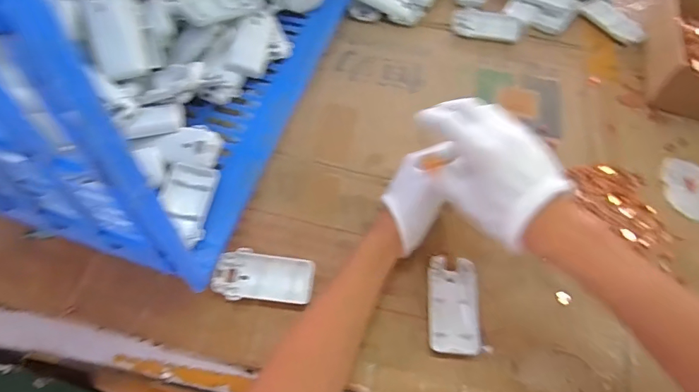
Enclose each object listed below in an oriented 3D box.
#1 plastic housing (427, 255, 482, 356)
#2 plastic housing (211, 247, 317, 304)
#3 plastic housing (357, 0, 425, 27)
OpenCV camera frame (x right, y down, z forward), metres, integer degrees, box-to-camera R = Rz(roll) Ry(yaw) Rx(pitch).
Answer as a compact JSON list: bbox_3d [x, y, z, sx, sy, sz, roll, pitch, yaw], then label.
[{"bbox_3d":[0.104,0.110,0.447,0.050,0.016,0.095,2,60,-1],"label":"plastic housing"},{"bbox_3d":[-0.087,0.084,0.455,0.100,0.019,0.051,3,59,-1],"label":"plastic housing"},{"bbox_3d":[0.056,-0.287,0.657,0.113,0.017,0.041,24,82,-10],"label":"plastic housing"}]

